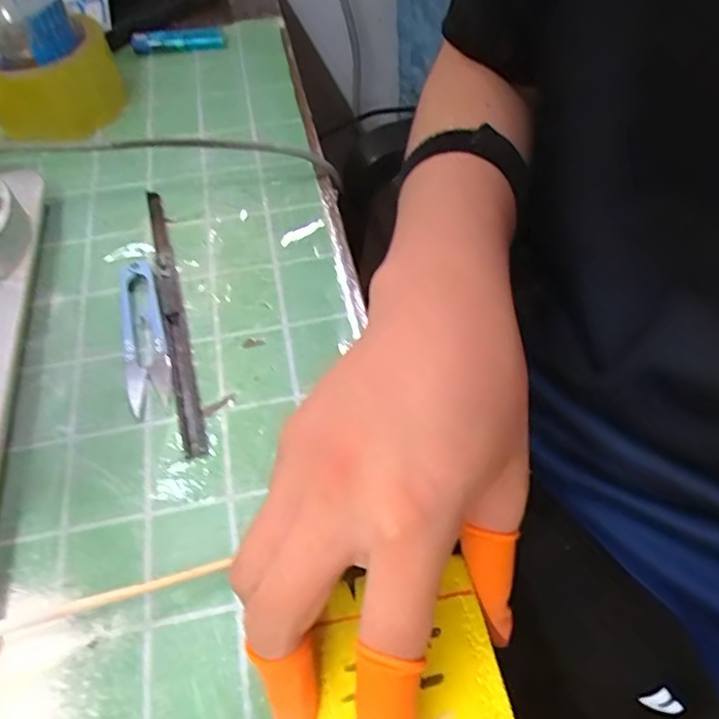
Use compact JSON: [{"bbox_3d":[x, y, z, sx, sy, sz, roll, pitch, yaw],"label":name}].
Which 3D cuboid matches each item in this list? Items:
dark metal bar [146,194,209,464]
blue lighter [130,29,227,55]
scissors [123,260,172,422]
[{"bbox_3d":[-0.109,-0.033,0.323,0.011,0.009,0.195,-15,57,-8],"label":"dark metal bar"},{"bbox_3d":[-0.156,-0.274,0.479,0.079,0.016,0.015,-6,56,1],"label":"blue lighter"},{"bbox_3d":[-0.122,-0.016,0.310,0.022,0.010,0.099,-15,57,-8],"label":"scissors"}]

